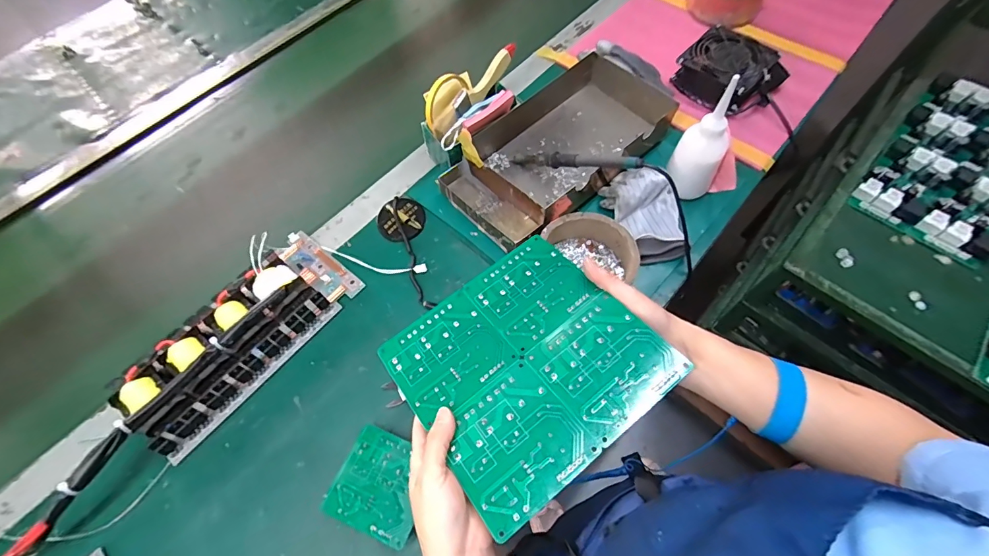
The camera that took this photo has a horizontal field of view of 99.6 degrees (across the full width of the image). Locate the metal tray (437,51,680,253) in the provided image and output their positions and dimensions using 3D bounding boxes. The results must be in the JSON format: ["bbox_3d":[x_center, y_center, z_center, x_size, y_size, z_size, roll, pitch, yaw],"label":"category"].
[{"bbox_3d":[0.087,-0.194,0.616,0.332,0.059,0.186,-39,67,-15],"label":"metal tray"}]

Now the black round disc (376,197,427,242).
[{"bbox_3d":[-0.134,-0.086,0.599,0.067,0.020,0.068,-2,63,3],"label":"black round disc"}]

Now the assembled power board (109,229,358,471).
[{"bbox_3d":[-0.319,0.063,0.518,0.131,0.058,0.289,36,71,19],"label":"assembled power board"}]

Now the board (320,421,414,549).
[{"bbox_3d":[-0.117,0.215,0.438,0.091,0.005,0.092,20,60,11],"label":"board"}]

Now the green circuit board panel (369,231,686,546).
[{"bbox_3d":[0.022,0.065,0.341,0.180,0.004,0.180,-37,56,-12],"label":"green circuit board panel"}]

